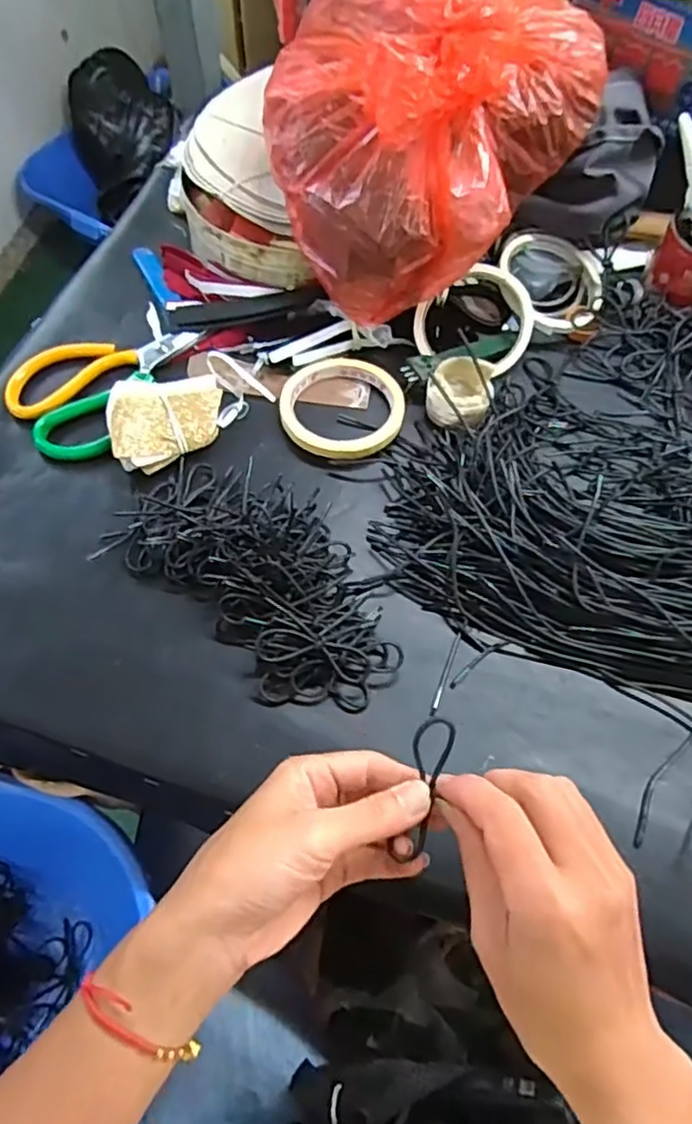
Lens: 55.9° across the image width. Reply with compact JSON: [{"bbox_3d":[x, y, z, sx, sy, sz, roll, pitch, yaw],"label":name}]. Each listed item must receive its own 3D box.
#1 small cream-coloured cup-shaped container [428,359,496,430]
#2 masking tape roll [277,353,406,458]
[{"bbox_3d":[0.085,-0.125,0.495,0.047,0.036,0.048,0,64,-1],"label":"small cream-coloured cup-shaped container"},{"bbox_3d":[-0.002,-0.120,0.502,0.093,0.014,0.093,0,64,-1],"label":"masking tape roll"}]

